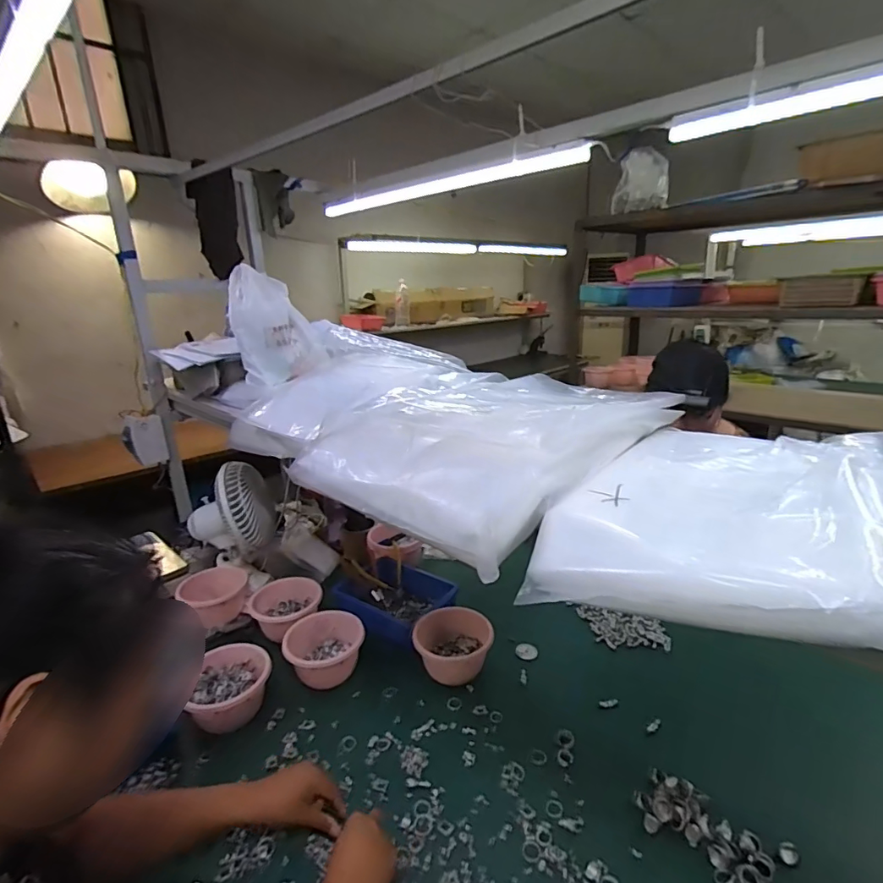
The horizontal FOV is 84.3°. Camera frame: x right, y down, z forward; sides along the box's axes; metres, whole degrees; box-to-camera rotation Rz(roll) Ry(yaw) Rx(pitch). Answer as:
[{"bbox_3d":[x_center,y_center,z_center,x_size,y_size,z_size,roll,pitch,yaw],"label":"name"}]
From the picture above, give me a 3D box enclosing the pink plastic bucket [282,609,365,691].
[{"bbox_3d":[-0.223,0.408,0.950,0.146,0.083,0.140,-4,17,-4],"label":"pink plastic bucket"}]

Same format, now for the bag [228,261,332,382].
[{"bbox_3d":[-0.351,-0.242,1.059,0.180,0.243,0.115,-9,19,-19],"label":"bag"}]

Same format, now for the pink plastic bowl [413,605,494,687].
[{"bbox_3d":[0.024,0.387,0.941,0.125,0.088,0.120,-3,17,1],"label":"pink plastic bowl"}]

